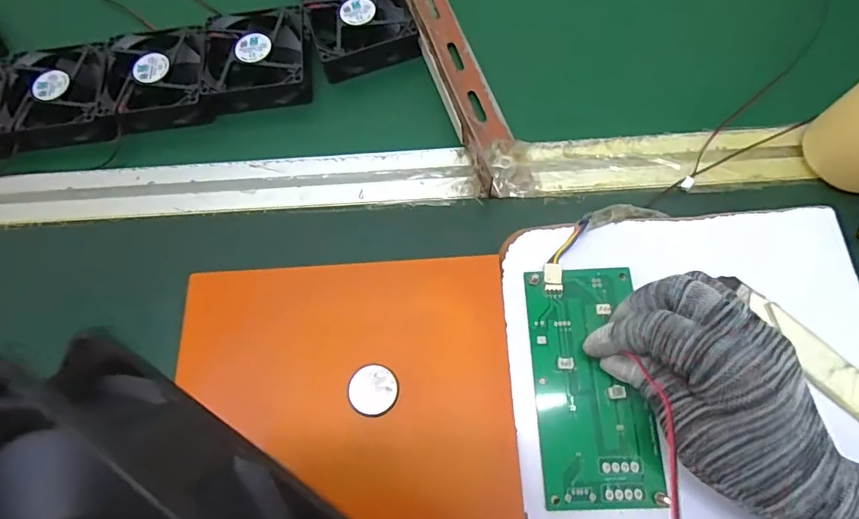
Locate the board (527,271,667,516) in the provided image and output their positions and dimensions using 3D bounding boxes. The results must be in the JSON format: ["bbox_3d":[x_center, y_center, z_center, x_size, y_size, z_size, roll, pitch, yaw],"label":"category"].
[{"bbox_3d":[0.093,0.071,0.290,0.065,0.009,0.134,-5,71,-1],"label":"board"}]

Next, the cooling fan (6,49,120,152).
[{"bbox_3d":[-0.292,-0.134,0.404,0.080,0.028,0.085,-13,64,-4],"label":"cooling fan"}]

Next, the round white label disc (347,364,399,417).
[{"bbox_3d":[-0.033,0.076,0.293,0.028,0.004,0.029,-1,64,2],"label":"round white label disc"}]

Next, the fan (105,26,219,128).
[{"bbox_3d":[-0.215,-0.146,0.404,0.080,0.027,0.082,-14,64,-5],"label":"fan"}]

